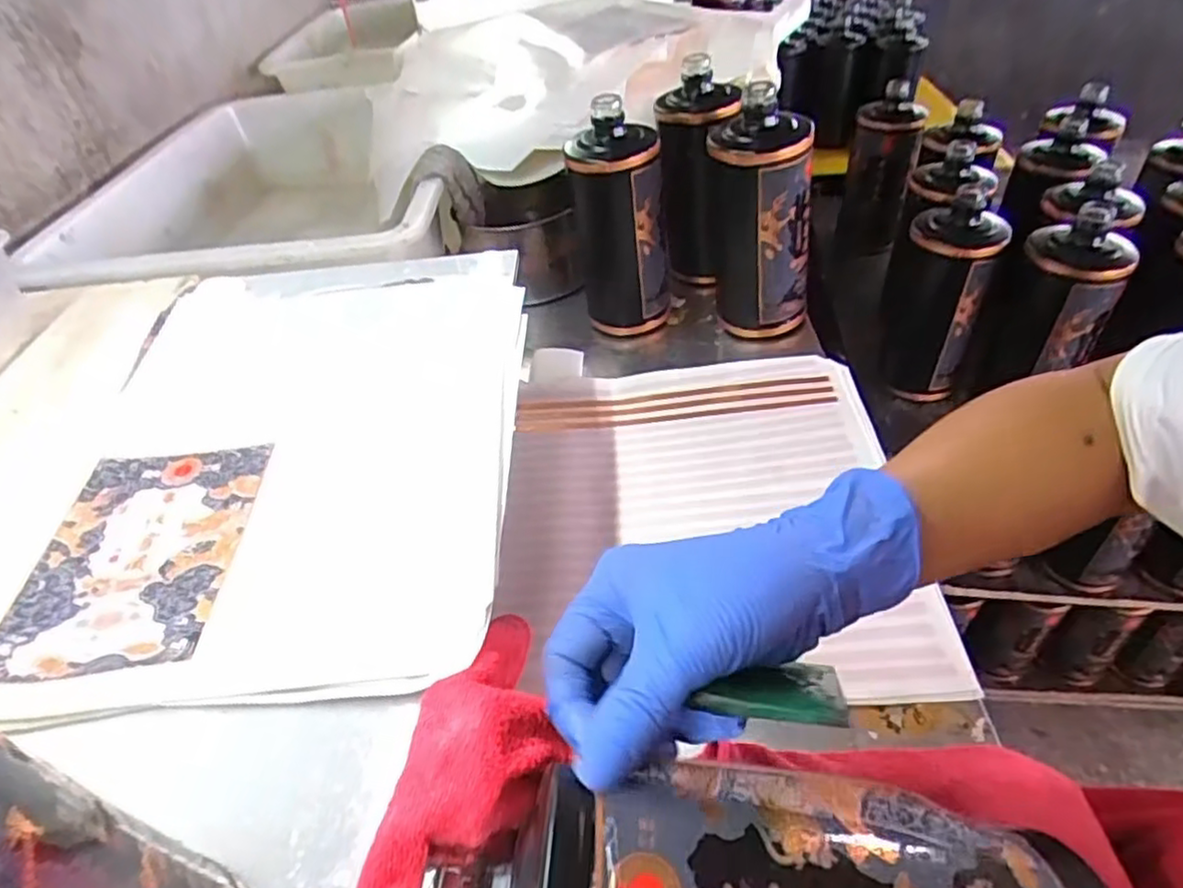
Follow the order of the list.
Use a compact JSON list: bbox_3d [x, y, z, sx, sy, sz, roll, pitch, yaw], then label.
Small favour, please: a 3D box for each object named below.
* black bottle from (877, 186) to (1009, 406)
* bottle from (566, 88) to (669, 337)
[{"bbox_3d":[0.321,-0.137,0.648,0.079,0.189,0.073,12,45,17],"label":"black bottle"},{"bbox_3d":[0.025,-0.194,0.611,0.081,0.182,0.085,-6,42,-1],"label":"bottle"}]

